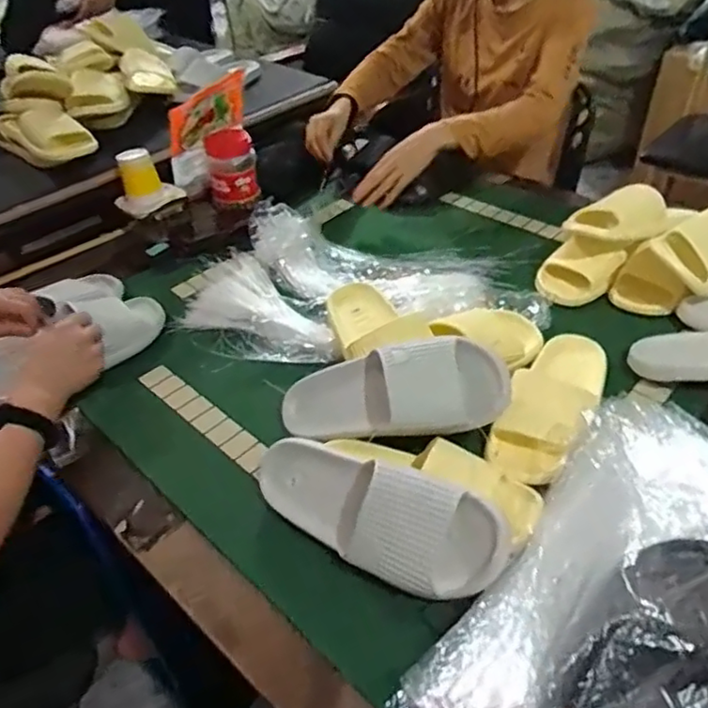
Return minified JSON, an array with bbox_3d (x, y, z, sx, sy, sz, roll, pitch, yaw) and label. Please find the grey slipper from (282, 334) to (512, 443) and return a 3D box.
[{"bbox_3d":[0.039,0.047,0.705,0.264,0.083,0.105,-12,69,24],"label":"grey slipper"}]

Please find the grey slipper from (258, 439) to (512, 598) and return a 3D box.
[{"bbox_3d":[0.011,0.147,0.597,0.265,0.075,0.102,18,83,32],"label":"grey slipper"}]

